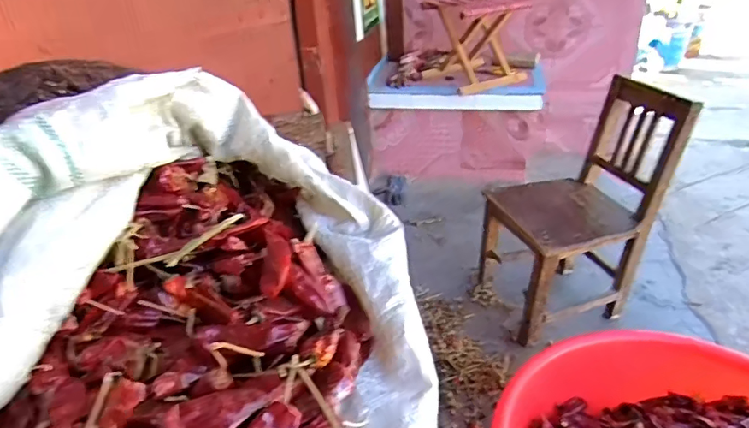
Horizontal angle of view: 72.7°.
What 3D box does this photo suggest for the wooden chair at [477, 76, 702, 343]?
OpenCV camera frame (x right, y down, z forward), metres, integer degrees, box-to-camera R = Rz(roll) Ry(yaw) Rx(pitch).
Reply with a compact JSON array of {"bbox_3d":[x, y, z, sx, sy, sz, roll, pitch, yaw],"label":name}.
[{"bbox_3d":[0.432,-0.012,1.148,0.292,0.542,0.268,-7,31,-6],"label":"wooden chair"}]

